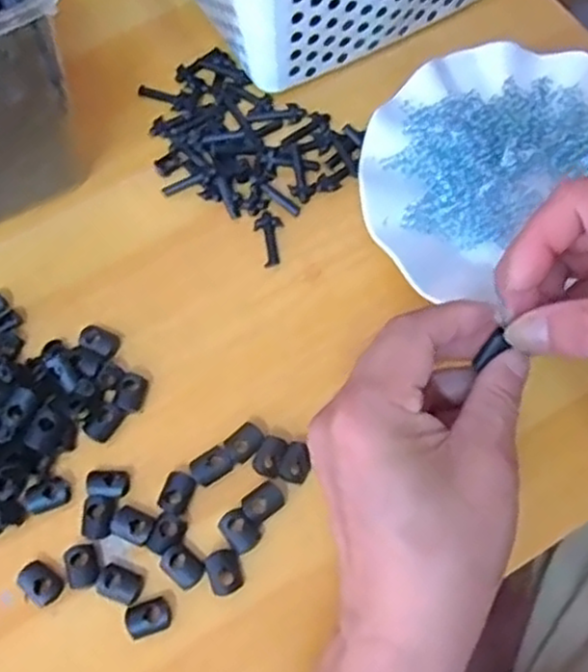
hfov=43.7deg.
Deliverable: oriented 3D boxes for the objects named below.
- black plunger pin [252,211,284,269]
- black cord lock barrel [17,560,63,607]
[{"bbox_3d":[-0.014,-0.056,0.422,0.016,0.004,0.034,-7,67,-2],"label":"black plunger pin"},{"bbox_3d":[-0.121,0.119,0.352,0.020,0.009,0.015,35,72,14],"label":"black cord lock barrel"}]

